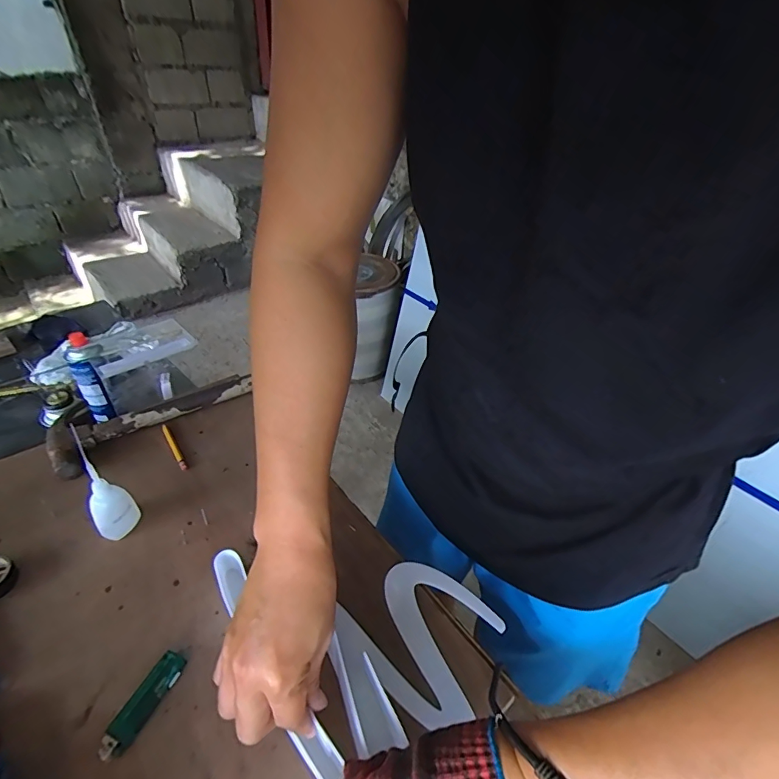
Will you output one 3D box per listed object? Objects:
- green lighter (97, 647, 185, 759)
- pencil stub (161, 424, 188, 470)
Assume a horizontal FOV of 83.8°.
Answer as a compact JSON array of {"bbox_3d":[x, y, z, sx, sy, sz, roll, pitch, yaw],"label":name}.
[{"bbox_3d":[-0.215,0.270,0.377,0.027,0.012,0.080,19,43,18],"label":"green lighter"},{"bbox_3d":[-0.302,0.079,0.607,0.010,0.011,0.091,-25,48,-29],"label":"pencil stub"}]

